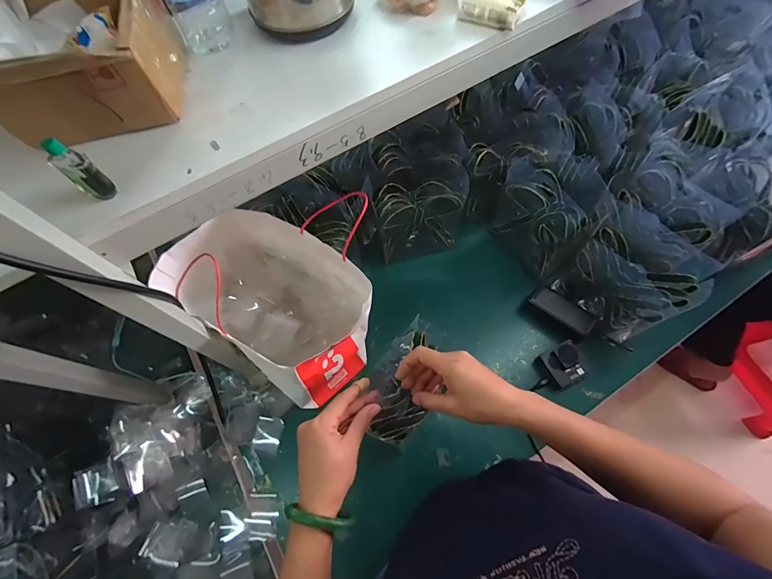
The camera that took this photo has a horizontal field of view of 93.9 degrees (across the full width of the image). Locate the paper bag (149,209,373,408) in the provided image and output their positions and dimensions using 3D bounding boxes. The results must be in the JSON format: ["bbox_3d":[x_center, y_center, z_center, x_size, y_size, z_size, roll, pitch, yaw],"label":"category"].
[{"bbox_3d":[-0.198,0.030,0.692,0.334,0.227,0.236,37,73,18],"label":"paper bag"}]

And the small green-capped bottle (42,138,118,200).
[{"bbox_3d":[-0.285,-0.110,0.338,0.019,0.061,0.025,34,72,17],"label":"small green-capped bottle"}]

